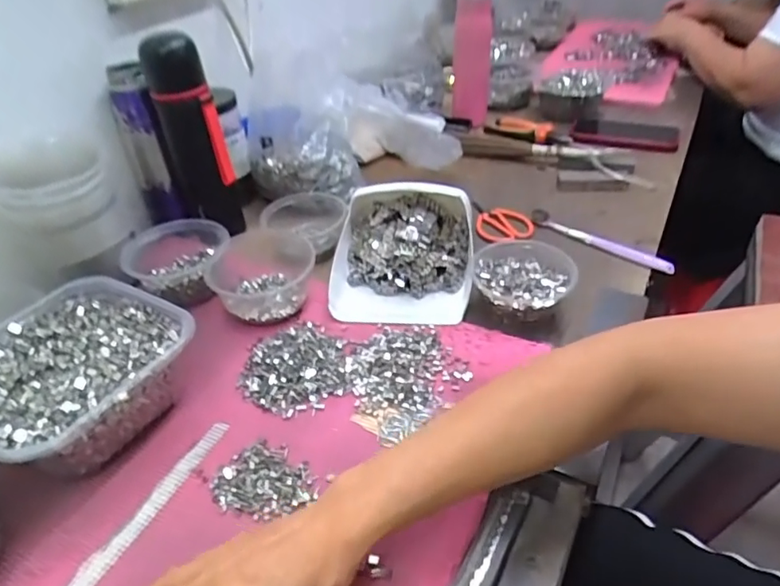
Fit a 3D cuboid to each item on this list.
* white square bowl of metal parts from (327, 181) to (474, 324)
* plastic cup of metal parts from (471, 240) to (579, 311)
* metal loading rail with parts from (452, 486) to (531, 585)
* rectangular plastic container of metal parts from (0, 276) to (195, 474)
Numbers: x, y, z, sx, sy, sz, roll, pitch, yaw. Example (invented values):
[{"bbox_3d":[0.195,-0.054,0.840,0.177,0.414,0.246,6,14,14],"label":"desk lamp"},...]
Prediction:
[{"bbox_3d":[0.012,-0.054,0.613,0.159,0.076,0.165,1,38,7],"label":"white square bowl of metal parts"},{"bbox_3d":[0.143,-0.011,0.583,0.102,0.046,0.105,-3,38,2],"label":"plastic cup of metal parts"},{"bbox_3d":[0.058,0.190,0.360,0.025,0.036,0.127,17,43,26],"label":"metal loading rail with parts"},{"bbox_3d":[-0.279,0.078,0.484,0.172,0.078,0.175,16,42,25],"label":"rectangular plastic container of metal parts"}]

